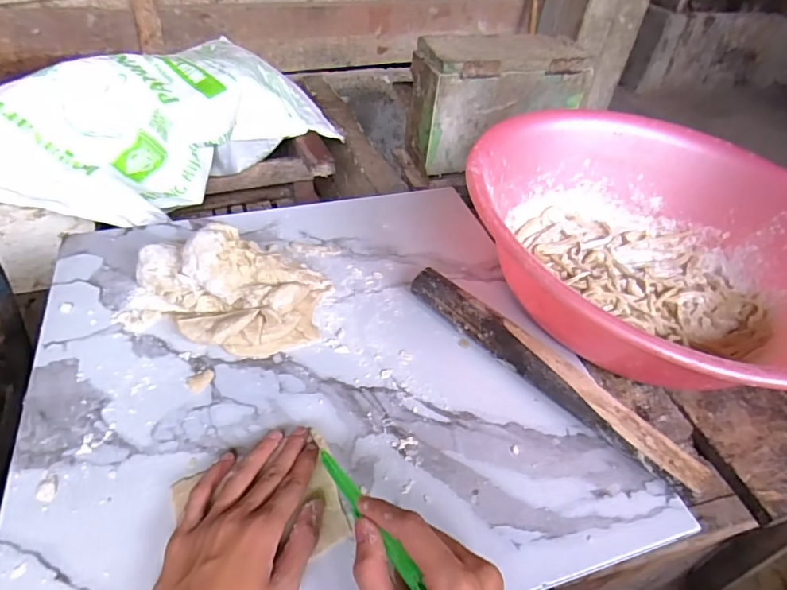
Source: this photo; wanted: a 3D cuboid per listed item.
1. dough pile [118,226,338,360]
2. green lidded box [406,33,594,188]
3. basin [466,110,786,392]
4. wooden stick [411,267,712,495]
[{"bbox_3d":[-0.169,-0.008,0.494,0.197,0.069,0.112,4,43,-3],"label":"dough pile"},{"bbox_3d":[0.201,-0.401,1.074,0.358,0.236,0.152,-15,47,-22],"label":"green lidded box"},{"bbox_3d":[0.276,-0.046,0.540,0.387,0.124,0.388,4,43,-3],"label":"basin"},{"bbox_3d":[0.135,0.068,0.468,0.298,0.038,0.035,36,50,28],"label":"wooden stick"}]

